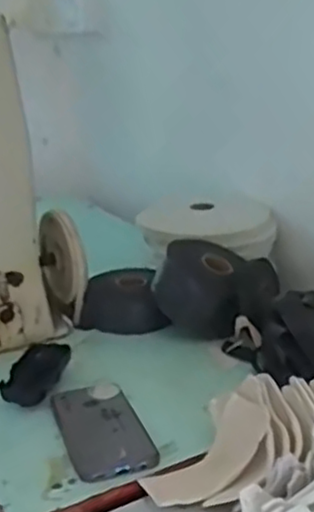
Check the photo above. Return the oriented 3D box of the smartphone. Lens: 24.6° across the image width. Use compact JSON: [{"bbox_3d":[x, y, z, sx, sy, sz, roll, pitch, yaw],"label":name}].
[{"bbox_3d":[-0.055,0.169,0.714,0.075,0.013,0.148,-8,20,-17],"label":"smartphone"}]

